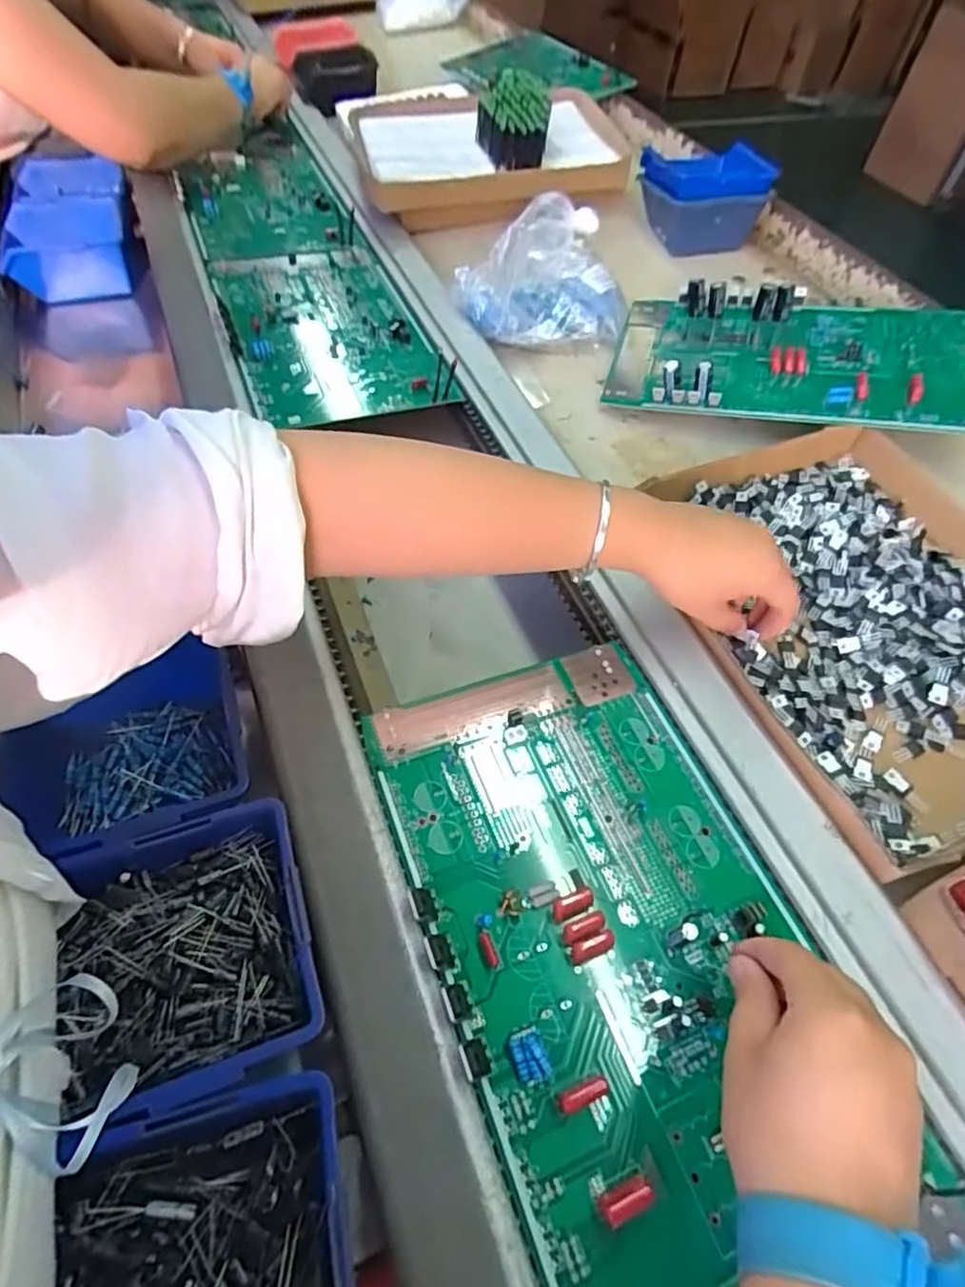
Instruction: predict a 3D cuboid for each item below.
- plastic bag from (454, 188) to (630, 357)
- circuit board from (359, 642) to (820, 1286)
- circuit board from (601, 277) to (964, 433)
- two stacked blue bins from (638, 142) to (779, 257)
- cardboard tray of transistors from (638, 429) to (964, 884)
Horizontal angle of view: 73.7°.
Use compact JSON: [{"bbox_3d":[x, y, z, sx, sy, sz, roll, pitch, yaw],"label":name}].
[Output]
[{"bbox_3d":[0.066,-0.363,0.642,0.142,0.091,0.130,-24,60,-24],"label":"plastic bag"},{"bbox_3d":[0.064,0.144,0.332,0.173,0.020,0.314,-17,57,-12],"label":"circuit board"},{"bbox_3d":[0.280,-0.274,0.592,0.316,0.046,0.203,12,56,19],"label":"circuit board"},{"bbox_3d":[0.255,-0.524,0.762,0.126,0.095,0.106,-2,54,-10],"label":"two stacked blue bins"},{"bbox_3d":[0.275,-0.024,0.445,0.239,0.028,0.309,-15,57,-11],"label":"cardboard tray of transistors"}]

